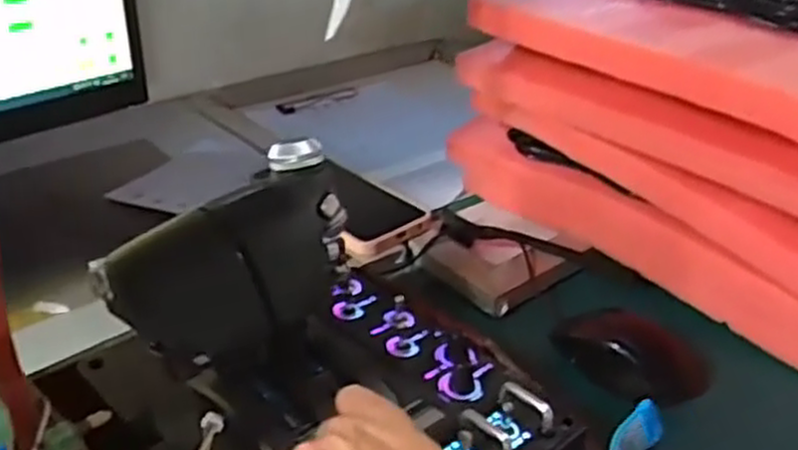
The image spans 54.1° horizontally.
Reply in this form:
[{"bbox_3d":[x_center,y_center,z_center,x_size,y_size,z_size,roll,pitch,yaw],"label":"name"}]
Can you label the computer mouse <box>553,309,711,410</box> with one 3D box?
[{"bbox_3d":[0.162,0.083,0.542,0.108,0.040,0.064,16,33,24],"label":"computer mouse"}]

